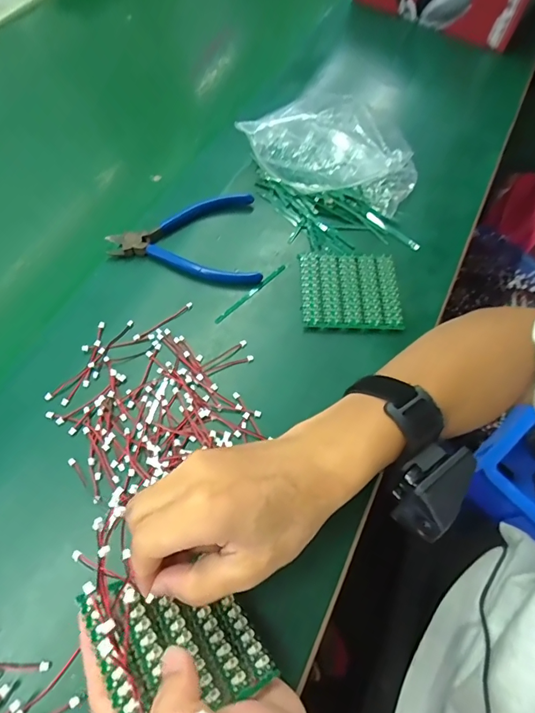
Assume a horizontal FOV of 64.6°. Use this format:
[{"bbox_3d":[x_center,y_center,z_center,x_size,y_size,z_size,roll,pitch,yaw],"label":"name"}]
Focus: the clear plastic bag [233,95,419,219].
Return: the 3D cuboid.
[{"bbox_3d":[0.066,-0.213,0.432,0.178,0.055,0.096,18,62,8],"label":"clear plastic bag"}]

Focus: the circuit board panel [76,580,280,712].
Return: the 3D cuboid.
[{"bbox_3d":[-0.046,0.151,0.229,0.084,0.006,0.079,3,34,-45],"label":"circuit board panel"}]

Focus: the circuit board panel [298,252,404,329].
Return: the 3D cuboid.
[{"bbox_3d":[0.074,-0.061,0.387,0.085,0.007,0.081,-1,61,-2],"label":"circuit board panel"}]

